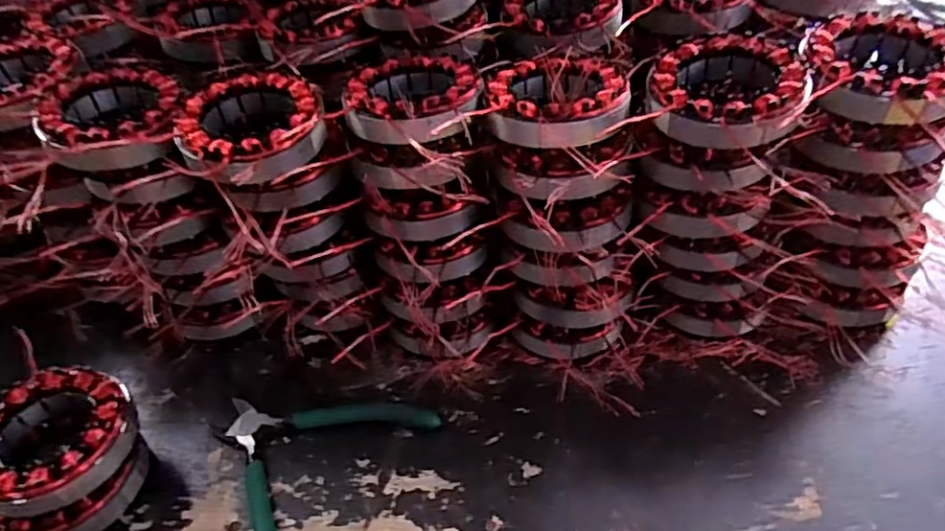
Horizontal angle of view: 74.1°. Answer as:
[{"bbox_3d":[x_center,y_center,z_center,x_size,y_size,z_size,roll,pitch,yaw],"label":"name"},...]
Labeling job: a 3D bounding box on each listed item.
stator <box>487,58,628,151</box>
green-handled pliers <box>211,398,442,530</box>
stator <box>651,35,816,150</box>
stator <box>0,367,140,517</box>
[{"bbox_3d":[0.051,-0.101,0.378,0.082,0.024,0.086,-1,44,4],"label":"stator"},{"bbox_3d":[-0.112,0.121,0.408,0.135,0.010,0.134,22,50,25],"label":"green-handled pliers"},{"bbox_3d":[0.148,-0.101,0.367,0.085,0.029,0.093,8,46,13],"label":"stator"},{"bbox_3d":[-0.251,0.101,0.373,0.085,0.029,0.087,-3,44,2],"label":"stator"}]

